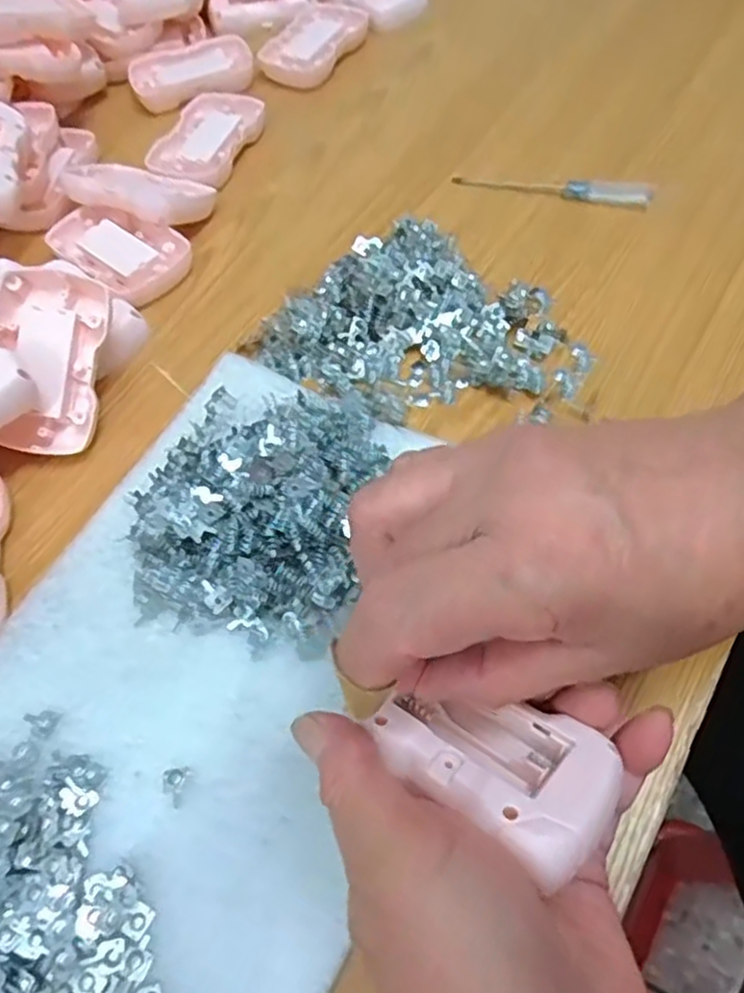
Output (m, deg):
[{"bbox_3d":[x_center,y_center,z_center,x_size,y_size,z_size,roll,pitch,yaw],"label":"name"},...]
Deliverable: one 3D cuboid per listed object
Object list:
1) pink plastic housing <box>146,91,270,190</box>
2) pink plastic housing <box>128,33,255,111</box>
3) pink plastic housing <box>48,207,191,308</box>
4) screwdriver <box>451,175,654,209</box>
[{"bbox_3d":[-0.109,-0.240,0.487,0.057,0.013,0.088,16,62,13],"label":"pink plastic housing"},{"bbox_3d":[-0.133,-0.314,0.536,0.088,0.016,0.056,-18,60,-6],"label":"pink plastic housing"},{"bbox_3d":[-0.152,-0.148,0.434,0.086,0.015,0.049,32,67,21],"label":"pink plastic housing"},{"bbox_3d":[0.108,-0.191,0.437,0.118,0.016,0.009,16,62,13],"label":"screwdriver"}]

